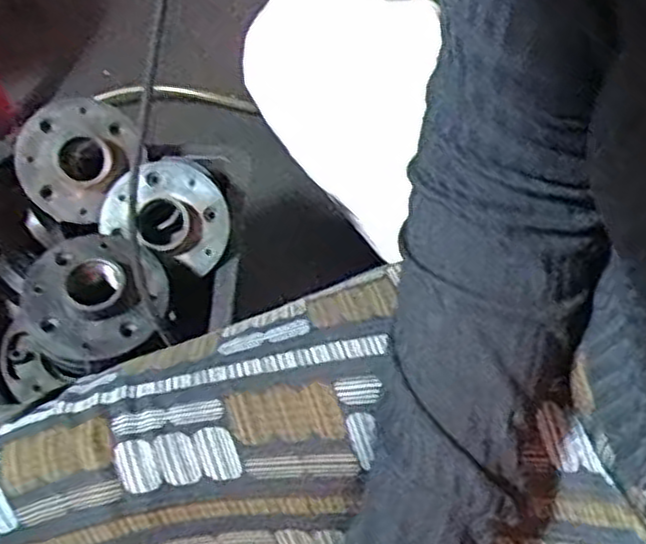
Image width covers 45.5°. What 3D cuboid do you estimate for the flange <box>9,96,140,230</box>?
[{"bbox_3d":[-0.196,-0.092,0.610,0.083,0.024,0.097,36,87,-8],"label":"flange"}]

